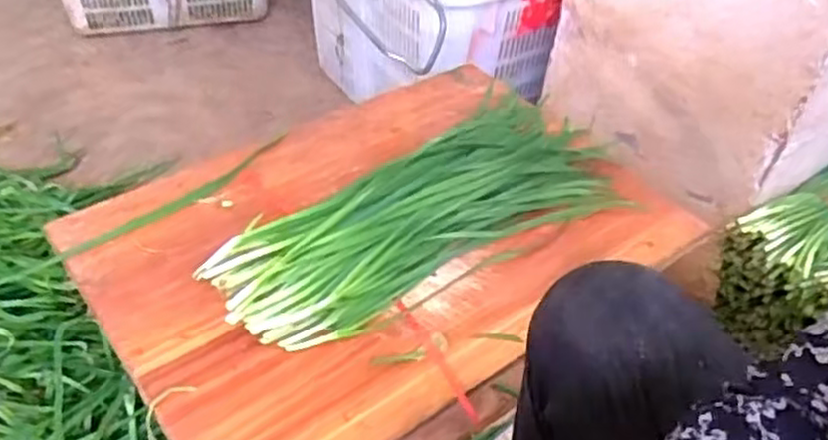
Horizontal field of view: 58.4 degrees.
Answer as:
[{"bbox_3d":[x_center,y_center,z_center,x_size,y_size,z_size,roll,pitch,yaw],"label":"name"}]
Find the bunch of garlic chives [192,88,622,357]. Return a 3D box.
[{"bbox_3d":[0.000,-0.024,0.749,0.427,0.042,0.190,-24,50,-23],"label":"bunch of garlic chives"}]

